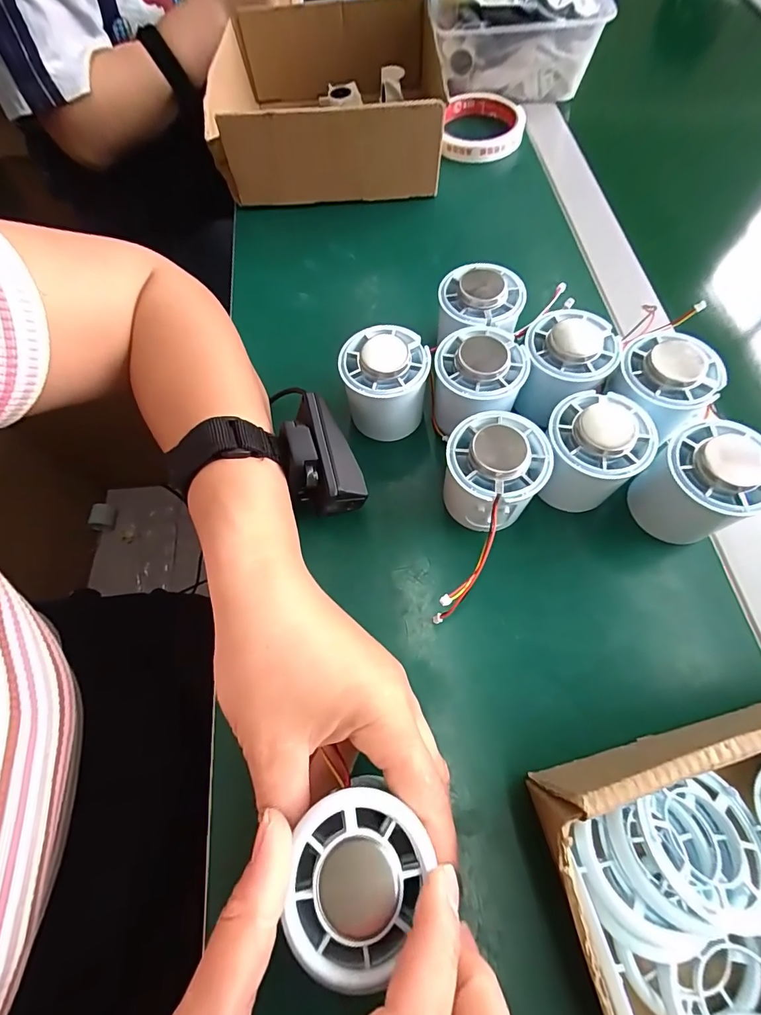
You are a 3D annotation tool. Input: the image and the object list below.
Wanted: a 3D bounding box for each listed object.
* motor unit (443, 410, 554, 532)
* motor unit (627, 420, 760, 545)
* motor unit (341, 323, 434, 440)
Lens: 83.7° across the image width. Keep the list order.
[{"bbox_3d":[0.065,-0.019,0.248,0.052,0.059,0.053,-1,66,2],"label":"motor unit"},{"bbox_3d":[0.174,-0.008,0.241,0.058,0.061,0.051,-28,68,-10],"label":"motor unit"},{"bbox_3d":[0.004,-0.078,0.279,0.052,0.061,0.048,-1,66,2],"label":"motor unit"}]

